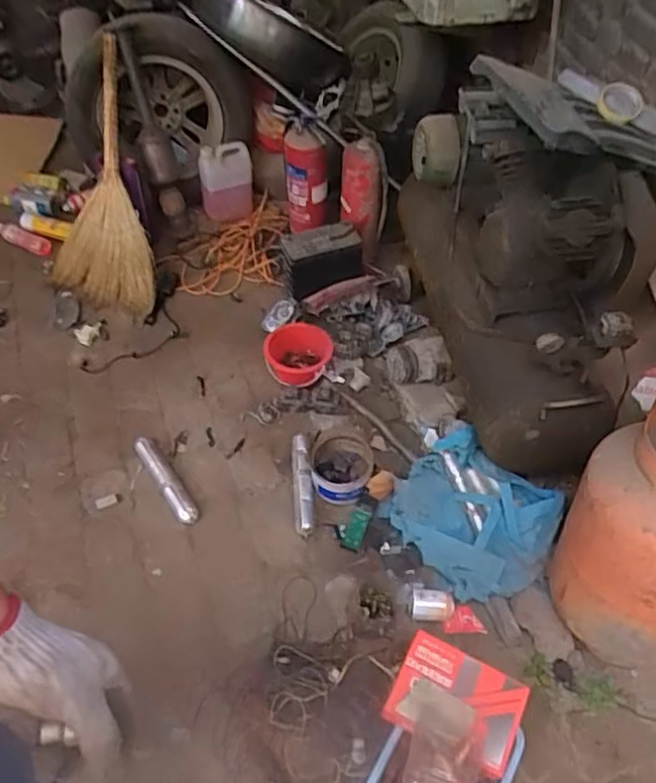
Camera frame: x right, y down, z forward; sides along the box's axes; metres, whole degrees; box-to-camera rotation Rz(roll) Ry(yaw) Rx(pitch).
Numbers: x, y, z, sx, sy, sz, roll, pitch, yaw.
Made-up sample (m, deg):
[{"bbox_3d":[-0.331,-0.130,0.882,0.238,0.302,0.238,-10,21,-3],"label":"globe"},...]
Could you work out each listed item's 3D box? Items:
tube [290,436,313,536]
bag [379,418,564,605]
[{"bbox_3d":[-0.062,0.219,1.541,0.047,0.034,0.256,-5,64,0],"label":"tube"},{"bbox_3d":[0.329,0.257,1.436,0.306,0.120,0.367,-35,60,-24],"label":"bag"}]

